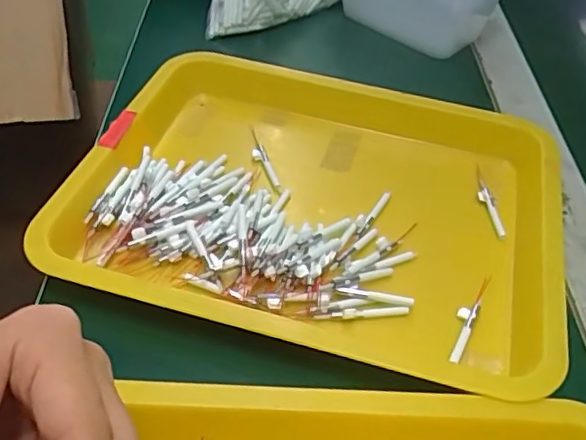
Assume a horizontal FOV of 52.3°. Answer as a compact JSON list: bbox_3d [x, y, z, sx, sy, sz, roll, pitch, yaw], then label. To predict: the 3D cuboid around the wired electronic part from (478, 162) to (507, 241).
[{"bbox_3d":[0.149,-0.015,0.454,0.012,0.006,0.077,2,46,-5],"label":"wired electronic part"}]

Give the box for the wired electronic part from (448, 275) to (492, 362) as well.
[{"bbox_3d":[0.110,0.060,0.378,0.011,0.004,0.072,24,48,16],"label":"wired electronic part"}]

